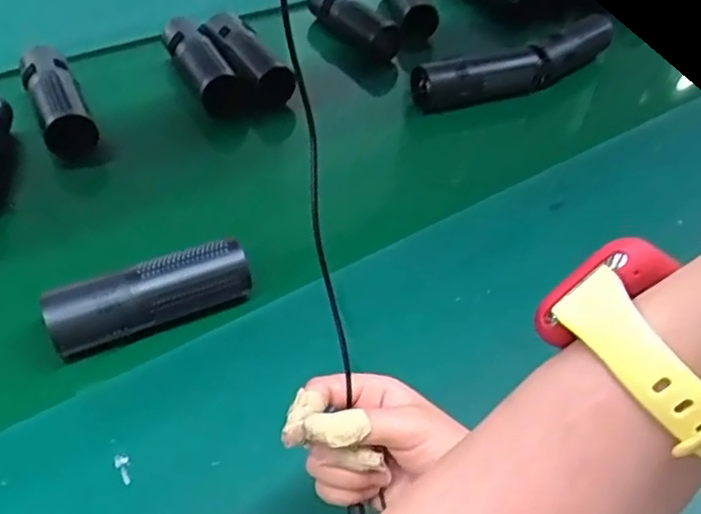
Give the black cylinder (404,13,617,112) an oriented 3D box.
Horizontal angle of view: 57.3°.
[{"bbox_3d":[0.231,-0.248,0.840,0.328,0.058,0.052,-17,54,-18],"label":"black cylinder"}]

